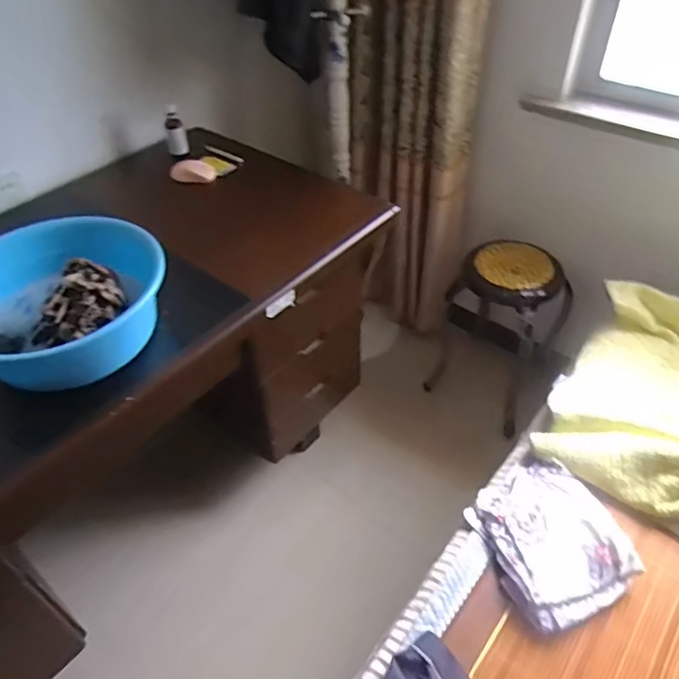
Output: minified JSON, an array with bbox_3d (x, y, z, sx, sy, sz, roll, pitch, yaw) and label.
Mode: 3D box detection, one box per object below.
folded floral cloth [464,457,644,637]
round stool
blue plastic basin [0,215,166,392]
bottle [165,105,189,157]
[{"bbox_3d":[0.359,0.336,0.958,0.222,0.055,0.257,-18,49,-16],"label":"folded floral cloth"},{"bbox_3d":[0.464,-0.042,1.675,0.342,0.467,0.345,-1,44,1],"label":"round stool"},{"bbox_3d":[-0.468,-0.056,0.914,0.310,0.138,0.304,-1,44,1],"label":"blue plastic basin"},{"bbox_3d":[-0.403,-0.513,1.367,0.049,0.125,0.055,-15,45,-12],"label":"bottle"}]

